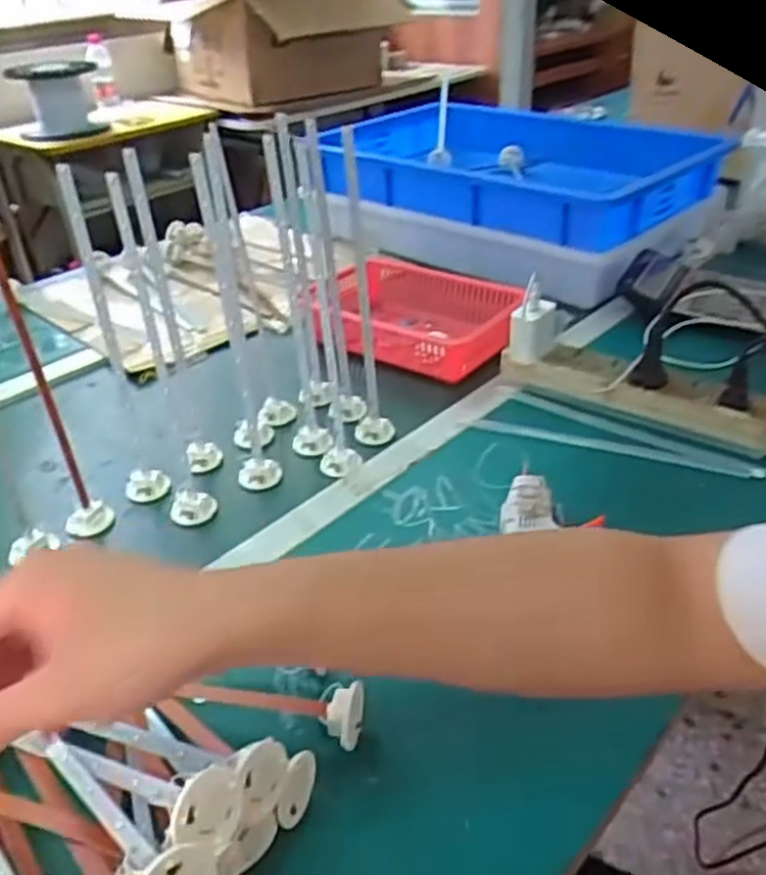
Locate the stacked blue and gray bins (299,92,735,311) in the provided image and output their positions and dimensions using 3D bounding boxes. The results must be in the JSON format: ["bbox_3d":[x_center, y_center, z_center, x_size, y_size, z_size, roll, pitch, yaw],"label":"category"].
[{"bbox_3d":[0.179,-0.368,1.153,0.536,0.141,0.404,25,43,37],"label":"stacked blue and gray bins"}]

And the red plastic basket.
[{"bbox_3d":[0.031,-0.138,0.909,0.252,0.061,0.163,21,41,33],"label":"red plastic basket"}]

